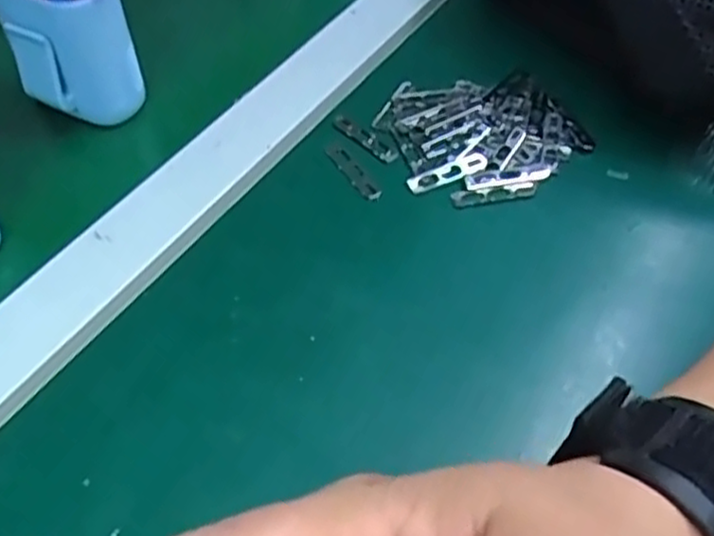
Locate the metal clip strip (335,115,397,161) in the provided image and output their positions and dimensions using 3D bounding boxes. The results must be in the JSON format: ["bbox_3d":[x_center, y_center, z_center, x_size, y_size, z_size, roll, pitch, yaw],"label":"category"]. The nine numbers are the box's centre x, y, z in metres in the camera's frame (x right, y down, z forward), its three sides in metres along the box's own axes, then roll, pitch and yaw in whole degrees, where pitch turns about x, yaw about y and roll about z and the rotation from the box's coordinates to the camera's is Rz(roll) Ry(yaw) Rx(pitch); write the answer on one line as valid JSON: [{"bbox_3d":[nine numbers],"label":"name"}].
[{"bbox_3d":[0.005,-0.069,0.391,0.042,0.004,0.009,38,60,25],"label":"metal clip strip"}]

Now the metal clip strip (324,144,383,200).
[{"bbox_3d":[-0.002,-0.050,0.375,0.009,0.004,0.044,-26,57,-20],"label":"metal clip strip"}]

